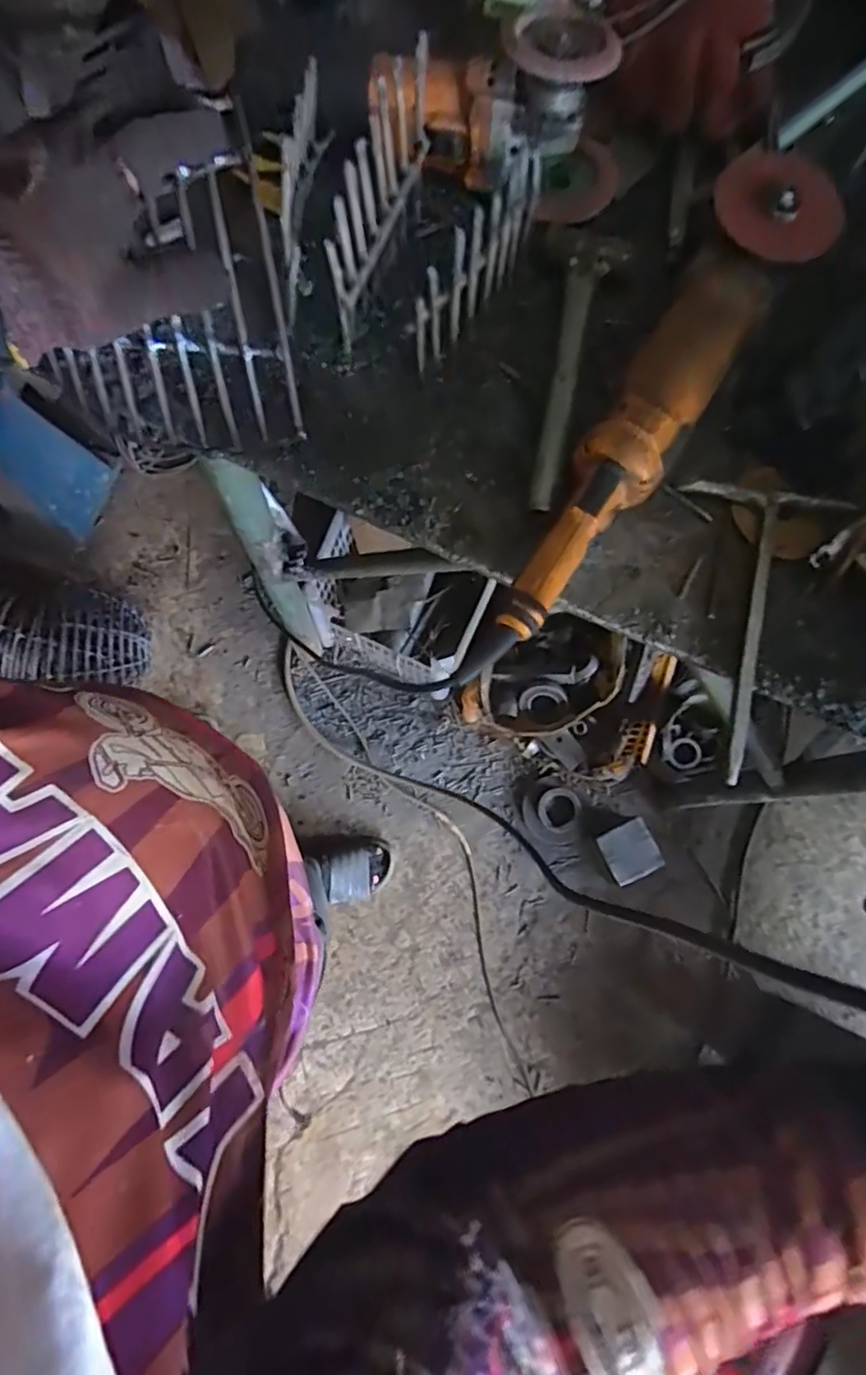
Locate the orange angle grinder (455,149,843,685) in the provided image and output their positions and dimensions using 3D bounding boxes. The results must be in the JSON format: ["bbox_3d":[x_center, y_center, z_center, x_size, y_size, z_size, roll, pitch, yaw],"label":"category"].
[{"bbox_3d":[0.144,-0.191,0.441,0.080,0.079,0.398,34,80,6],"label":"orange angle grinder"}]

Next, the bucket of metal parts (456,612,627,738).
[{"bbox_3d":[0.219,-0.019,1.226,0.278,0.177,0.255,19,92,23],"label":"bucket of metal parts"}]

